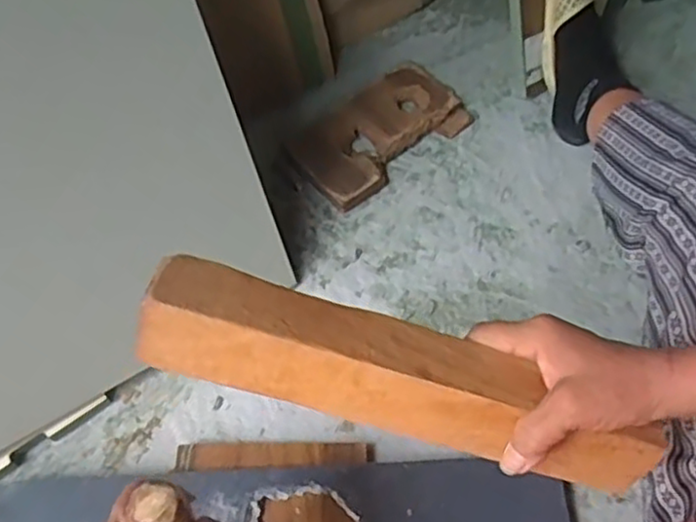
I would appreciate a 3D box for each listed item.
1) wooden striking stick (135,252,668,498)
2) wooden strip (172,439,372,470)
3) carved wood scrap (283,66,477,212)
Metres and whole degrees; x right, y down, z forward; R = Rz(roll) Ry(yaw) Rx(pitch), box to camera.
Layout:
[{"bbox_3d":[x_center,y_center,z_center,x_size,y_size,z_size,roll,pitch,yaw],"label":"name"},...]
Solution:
[{"bbox_3d":[0.036,0.069,0.407,0.308,0.044,0.057,20,61,-10],"label":"wooden striking stick"},{"bbox_3d":[-0.074,0.189,0.680,0.189,0.019,0.031,-2,60,1],"label":"wooden strip"},{"bbox_3d":[0.041,-0.164,0.880,0.228,0.026,0.128,-39,66,-18],"label":"carved wood scrap"}]

